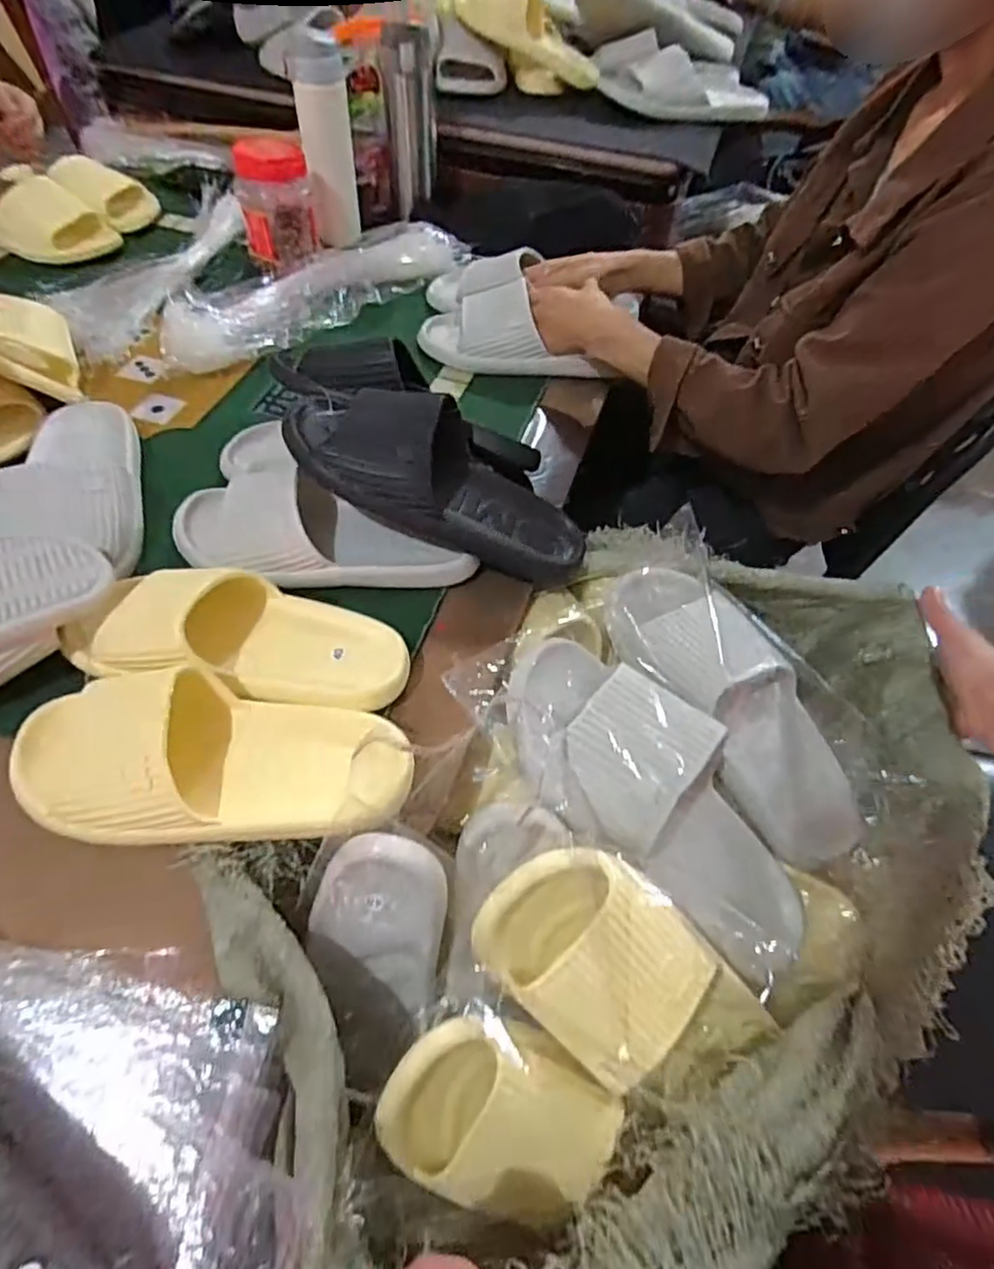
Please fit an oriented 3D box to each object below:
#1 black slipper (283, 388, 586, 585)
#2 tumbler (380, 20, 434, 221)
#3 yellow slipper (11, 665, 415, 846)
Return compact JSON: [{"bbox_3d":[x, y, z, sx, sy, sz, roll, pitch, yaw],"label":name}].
[{"bbox_3d":[-0.044,-0.135,0.573,0.273,0.077,0.100,27,54,-14],"label":"black slipper"},{"bbox_3d":[-0.122,-0.708,0.925,0.067,0.203,0.062,-1,55,-4],"label":"tumbler"},{"bbox_3d":[-0.190,0.080,0.437,0.262,0.071,0.110,4,55,-1],"label":"yellow slipper"}]

